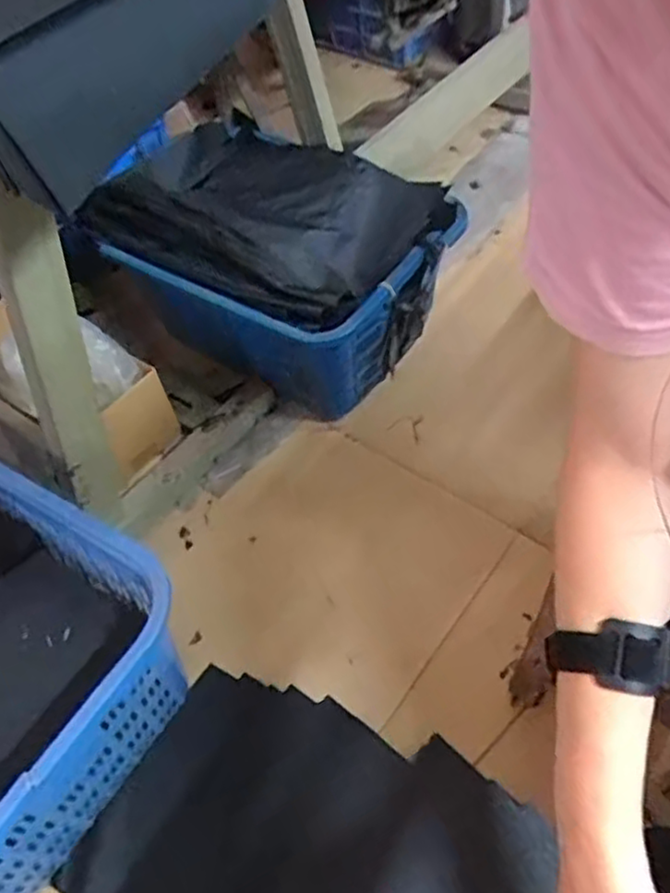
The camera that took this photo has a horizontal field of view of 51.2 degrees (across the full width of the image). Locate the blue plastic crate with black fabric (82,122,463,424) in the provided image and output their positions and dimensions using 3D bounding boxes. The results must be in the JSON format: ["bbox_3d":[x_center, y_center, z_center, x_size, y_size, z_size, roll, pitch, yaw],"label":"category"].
[{"bbox_3d":[-0.079,-0.278,1.205,0.495,0.349,0.388,21,58,20],"label":"blue plastic crate with black fabric"}]

